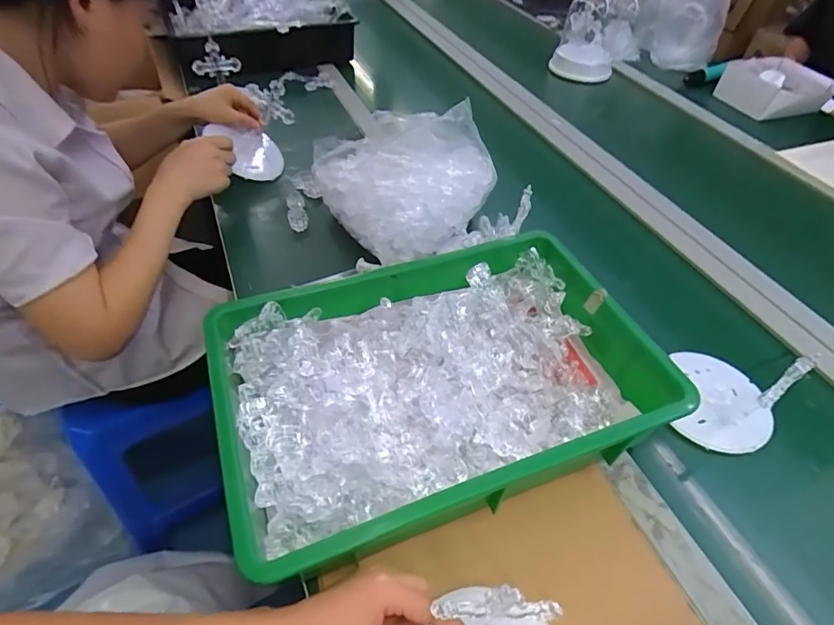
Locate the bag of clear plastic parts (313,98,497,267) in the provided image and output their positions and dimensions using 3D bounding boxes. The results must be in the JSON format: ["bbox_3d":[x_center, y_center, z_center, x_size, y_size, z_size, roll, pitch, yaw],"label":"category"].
[{"bbox_3d":[-0.029,-0.217,0.689,0.194,0.158,0.240,-24,54,-24],"label":"bag of clear plastic parts"}]

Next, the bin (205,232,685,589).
[{"bbox_3d":[0.025,0.066,0.489,0.413,0.077,0.269,-14,50,-16],"label":"bin"}]

